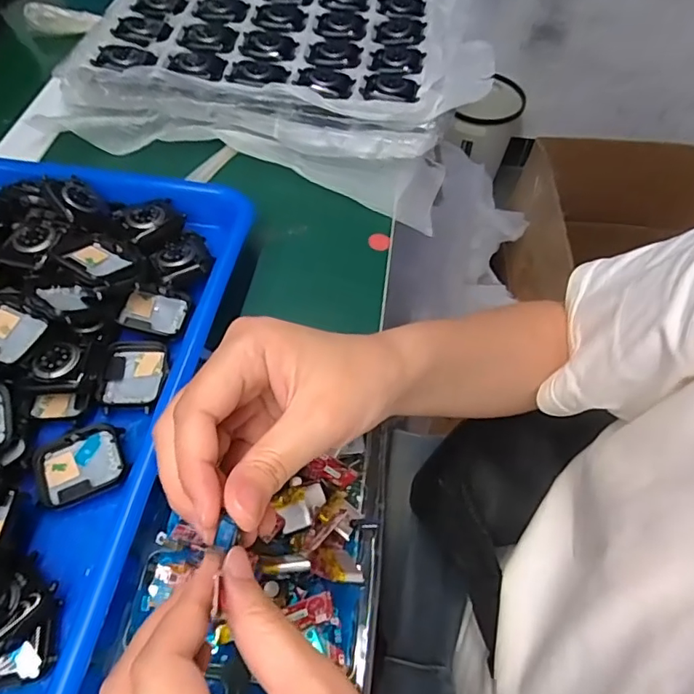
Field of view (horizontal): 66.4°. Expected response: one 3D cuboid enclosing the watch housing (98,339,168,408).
[{"bbox_3d":[-0.121,0.016,0.303,0.034,0.012,0.042,4,57,0],"label":"watch housing"}]

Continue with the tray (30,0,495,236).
[{"bbox_3d":[-0.052,-0.259,0.465,0.339,0.061,0.268,12,57,5],"label":"tray"}]

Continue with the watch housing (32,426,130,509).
[{"bbox_3d":[-0.136,0.061,0.271,0.043,0.007,0.036,-21,60,-16],"label":"watch housing"}]

